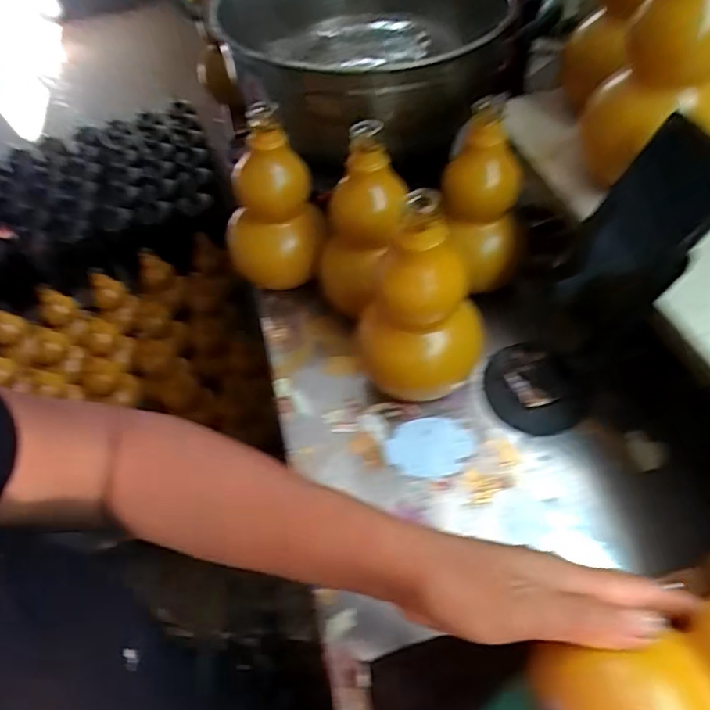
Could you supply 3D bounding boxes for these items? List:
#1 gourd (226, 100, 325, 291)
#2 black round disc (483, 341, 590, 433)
[{"bbox_3d":[-0.083,-0.142,0.531,0.091,0.171,0.071,-16,51,-9],"label":"gourd"},{"bbox_3d":[0.156,0.028,0.481,0.082,0.018,0.084,-2,50,3],"label":"black round disc"}]

